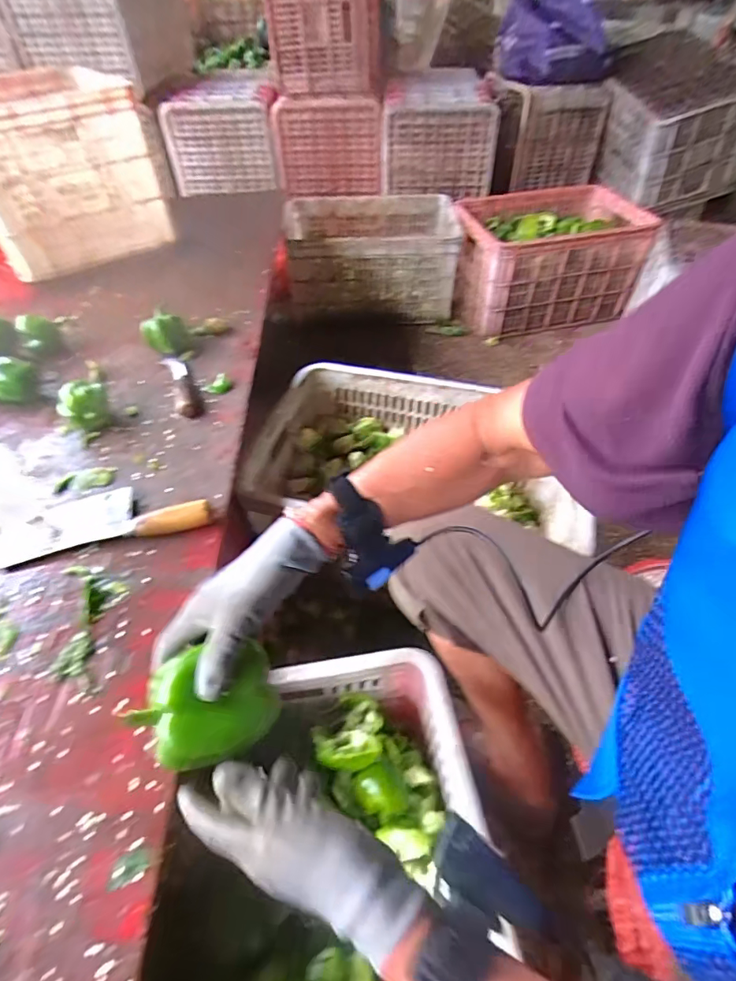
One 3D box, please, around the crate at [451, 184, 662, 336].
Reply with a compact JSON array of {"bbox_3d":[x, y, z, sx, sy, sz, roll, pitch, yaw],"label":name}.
[{"bbox_3d":[0.520,-0.671,1.461,0.502,0.285,0.315,-12,49,-8],"label":"crate"}]

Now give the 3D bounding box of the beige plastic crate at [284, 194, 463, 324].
[{"bbox_3d":[0.004,-0.731,1.526,0.493,0.251,0.376,-3,49,-1],"label":"beige plastic crate"}]

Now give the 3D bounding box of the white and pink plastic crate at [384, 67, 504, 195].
[{"bbox_3d":[0.224,-1.139,1.550,0.332,0.234,0.420,4,49,5],"label":"white and pink plastic crate"}]

